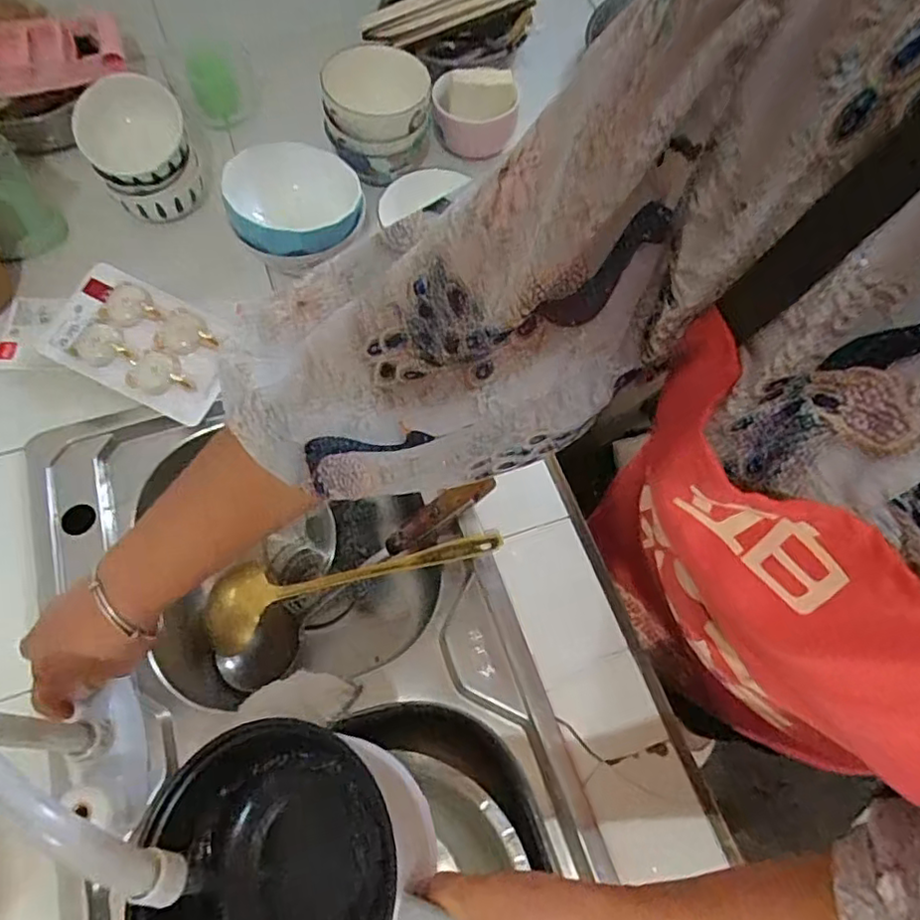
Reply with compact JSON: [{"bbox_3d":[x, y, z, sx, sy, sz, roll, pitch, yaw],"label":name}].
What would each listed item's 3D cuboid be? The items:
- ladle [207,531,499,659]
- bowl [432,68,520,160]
[{"bbox_3d":[-0.115,0.117,0.629,0.324,0.046,0.076,-18,67,13],"label":"ladle"},{"bbox_3d":[0.020,-0.440,0.788,0.102,0.072,0.094,1,66,-2],"label":"bowl"}]

